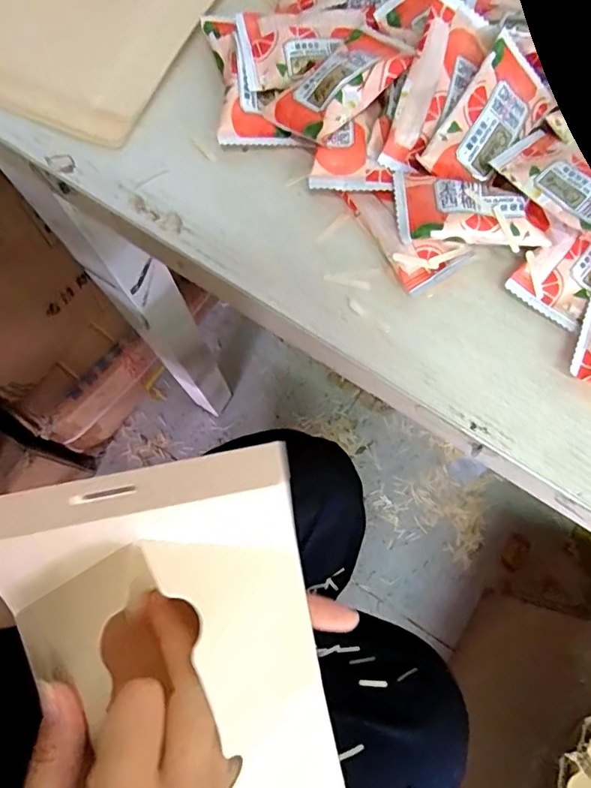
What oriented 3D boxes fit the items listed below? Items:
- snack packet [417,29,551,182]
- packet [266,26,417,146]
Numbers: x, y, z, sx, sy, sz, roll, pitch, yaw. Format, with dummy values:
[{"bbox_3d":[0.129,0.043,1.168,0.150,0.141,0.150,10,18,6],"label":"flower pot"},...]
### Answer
[{"bbox_3d":[0.089,-0.123,0.228,0.034,0.014,0.069,35,77,8],"label":"snack packet"},{"bbox_3d":[0.021,-0.145,0.235,0.038,0.017,0.064,41,78,9],"label":"packet"}]

